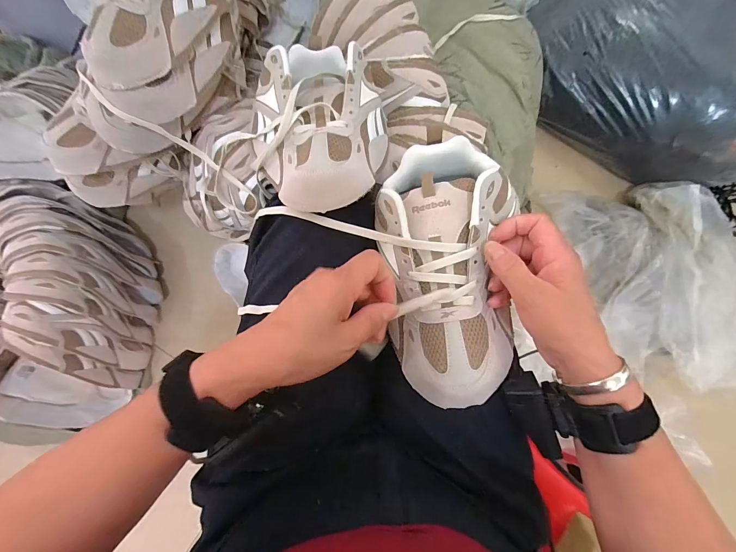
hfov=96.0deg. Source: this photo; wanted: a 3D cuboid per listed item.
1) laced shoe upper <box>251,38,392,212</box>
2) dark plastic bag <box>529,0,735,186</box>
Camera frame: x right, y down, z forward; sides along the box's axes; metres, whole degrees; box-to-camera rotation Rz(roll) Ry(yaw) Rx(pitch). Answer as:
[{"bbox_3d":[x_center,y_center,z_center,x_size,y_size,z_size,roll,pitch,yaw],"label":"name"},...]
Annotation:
[{"bbox_3d":[-0.048,-0.150,0.357,0.147,0.085,0.203,-3,68,-10],"label":"laced shoe upper"},{"bbox_3d":[0.594,-0.421,0.630,0.540,0.182,0.382,35,87,2],"label":"dark plastic bag"}]

